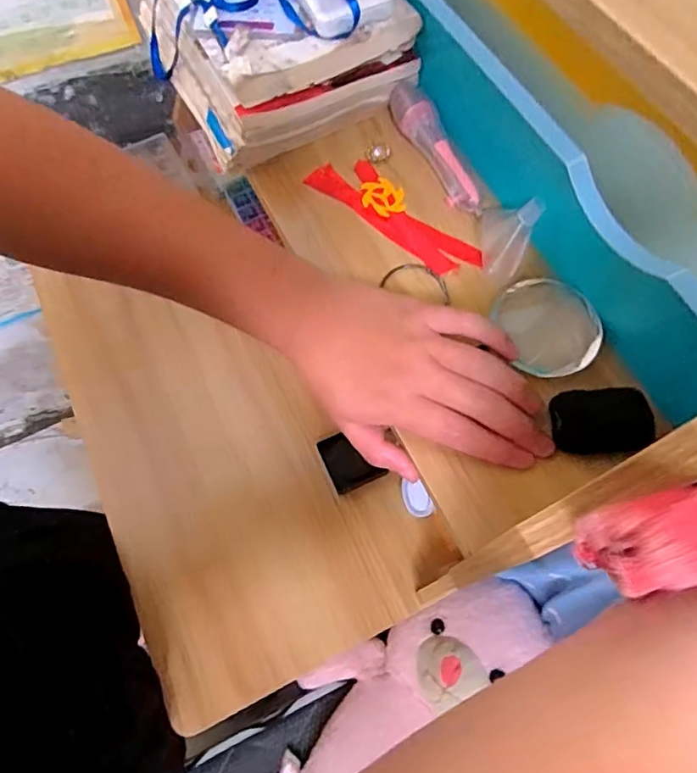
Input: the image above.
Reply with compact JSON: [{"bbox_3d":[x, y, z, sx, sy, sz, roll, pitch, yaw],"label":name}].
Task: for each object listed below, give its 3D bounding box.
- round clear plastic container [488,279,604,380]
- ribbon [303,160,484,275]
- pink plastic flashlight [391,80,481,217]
[{"bbox_3d":[0.143,-0.046,0.390,0.069,0.018,0.073,-1,65,1],"label":"round clear plastic container"},{"bbox_3d":[0.040,-0.144,0.453,0.160,0.011,0.047,38,72,17],"label":"ribbon"},{"bbox_3d":[0.070,-0.205,0.460,0.037,0.029,0.140,-18,66,-7],"label":"pink plastic flashlight"}]

